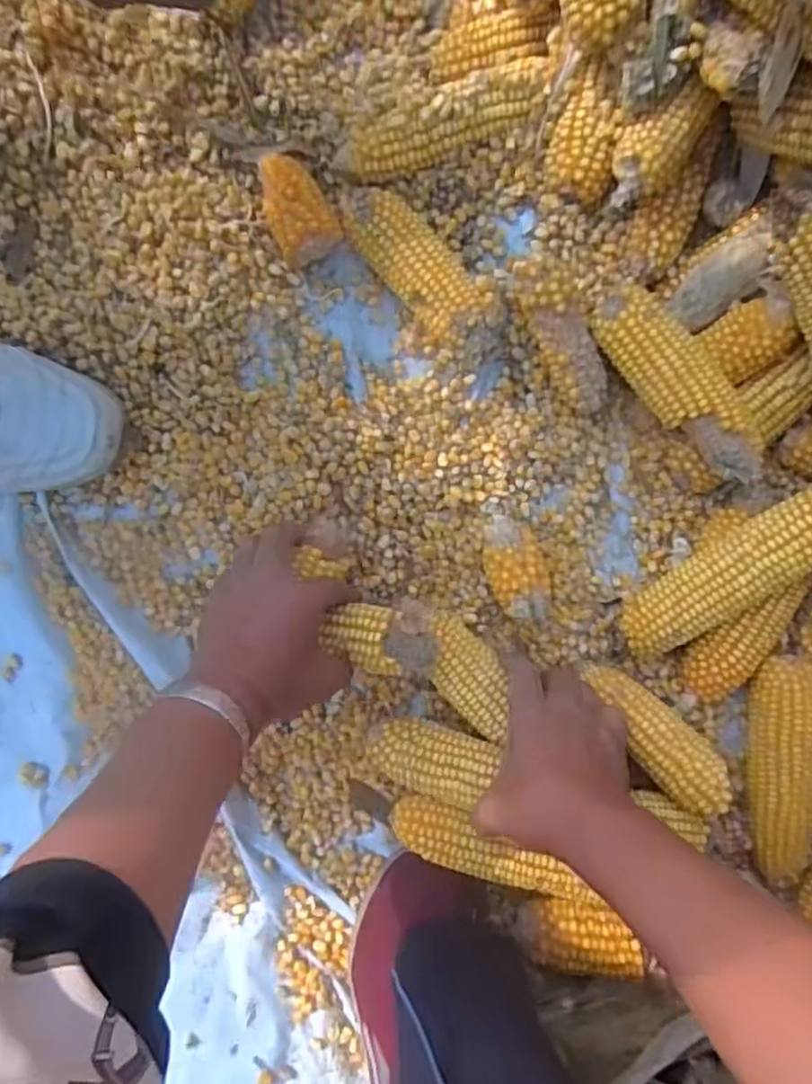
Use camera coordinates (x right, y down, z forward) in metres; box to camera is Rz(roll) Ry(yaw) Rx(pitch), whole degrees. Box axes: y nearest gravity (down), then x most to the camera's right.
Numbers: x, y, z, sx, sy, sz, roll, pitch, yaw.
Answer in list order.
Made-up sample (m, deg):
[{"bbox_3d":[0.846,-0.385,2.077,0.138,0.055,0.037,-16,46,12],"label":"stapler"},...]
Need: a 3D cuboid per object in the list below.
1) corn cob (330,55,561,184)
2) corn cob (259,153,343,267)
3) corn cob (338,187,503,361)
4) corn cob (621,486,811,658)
[{"bbox_3d":[0.025,-0.290,0.491,0.154,0.046,0.047,-20,88,-2],"label":"corn cob"},{"bbox_3d":[-0.079,-0.235,0.496,0.042,0.036,0.075,-28,88,-2],"label":"corn cob"},{"bbox_3d":[0.011,-0.192,0.494,0.148,0.046,0.053,43,88,1],"label":"corn cob"},{"bbox_3d":[0.230,0.023,0.494,0.173,0.041,0.051,-38,88,19],"label":"corn cob"}]

